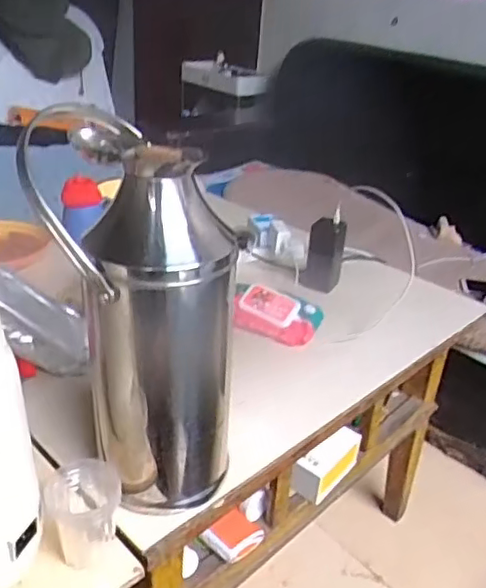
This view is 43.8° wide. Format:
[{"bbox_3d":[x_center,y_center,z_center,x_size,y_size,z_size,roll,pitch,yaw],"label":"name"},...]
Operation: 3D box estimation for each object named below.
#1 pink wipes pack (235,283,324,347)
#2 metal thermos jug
[{"bbox_3d":[0.046,0.032,1.011,0.151,0.039,0.106,21,32,27],"label":"pink wipes pack"},{"bbox_3d":[-0.113,0.033,0.619,0.158,0.389,0.149,28,35,36],"label":"metal thermos jug"}]

